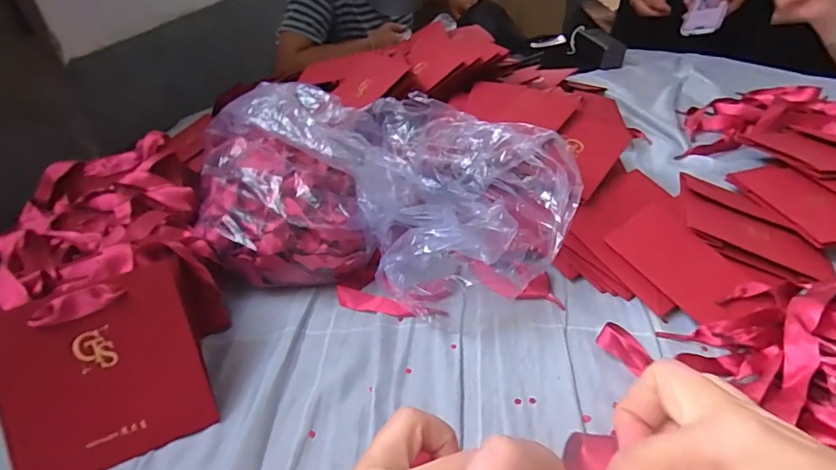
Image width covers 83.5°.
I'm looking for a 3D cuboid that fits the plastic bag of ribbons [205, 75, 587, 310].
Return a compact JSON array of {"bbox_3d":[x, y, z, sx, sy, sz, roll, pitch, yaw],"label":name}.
[{"bbox_3d":[-0.054,-0.049,0.502,0.420,0.165,0.207,7,37,18],"label":"plastic bag of ribbons"}]

